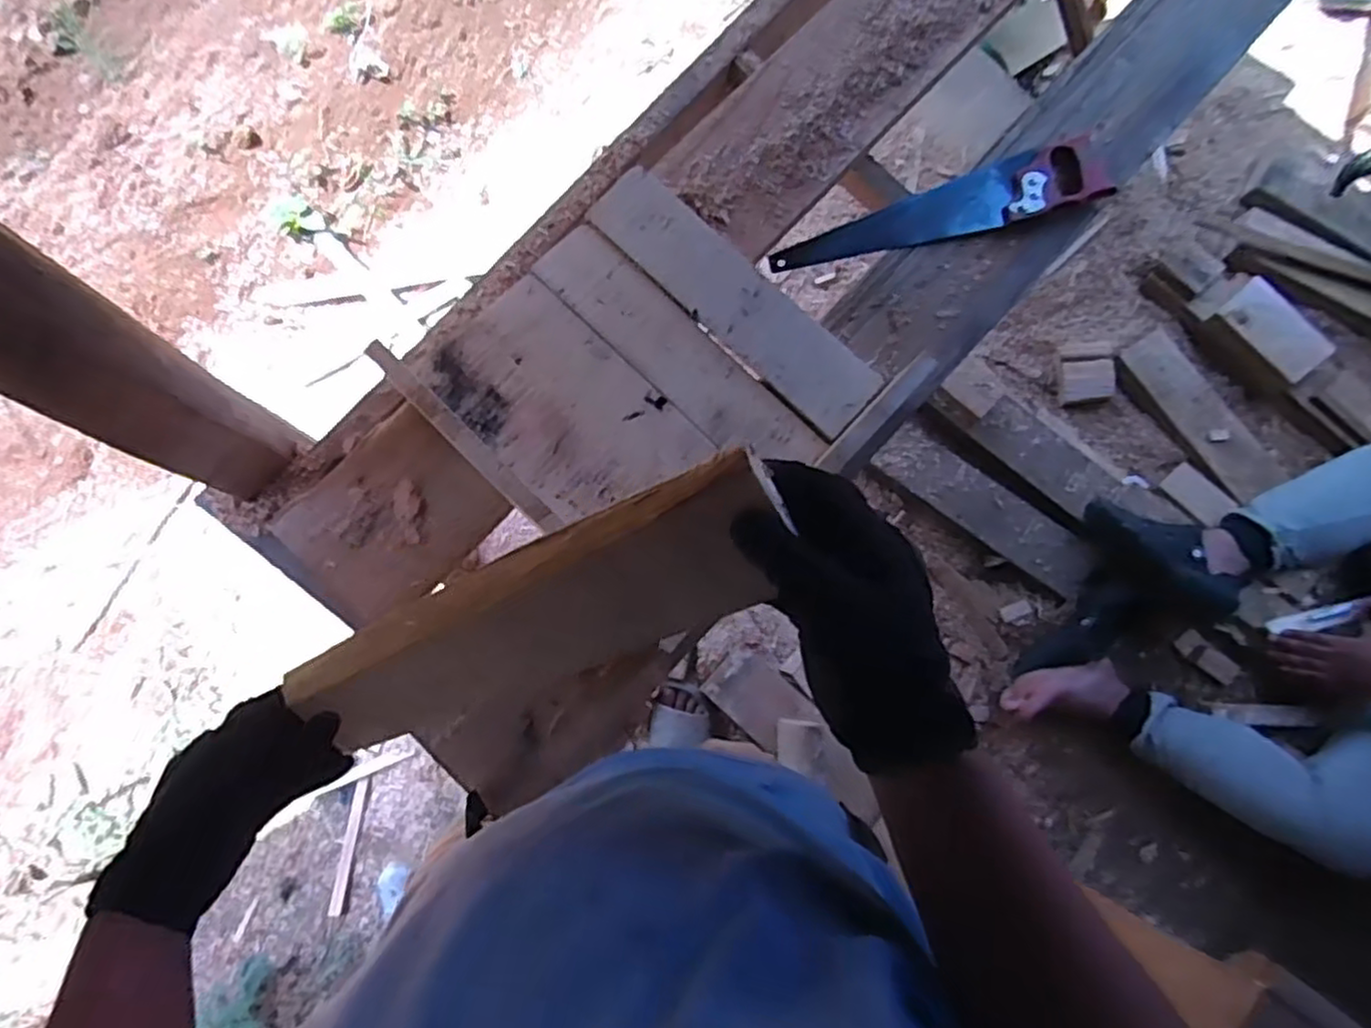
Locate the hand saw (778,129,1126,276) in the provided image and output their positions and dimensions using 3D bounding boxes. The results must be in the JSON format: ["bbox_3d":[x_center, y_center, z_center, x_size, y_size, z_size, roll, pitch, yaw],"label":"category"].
[{"bbox_3d":[0.308,-0.374,0.869,0.416,0.034,0.095,-15,80,-3],"label":"hand saw"}]

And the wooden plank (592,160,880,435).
[{"bbox_3d":[0.056,-0.244,0.823,0.376,0.027,0.098,41,82,7],"label":"wooden plank"}]

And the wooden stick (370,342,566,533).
[{"bbox_3d":[-0.219,-0.072,0.720,0.021,0.013,0.248,-45,103,-7],"label":"wooden stick"}]

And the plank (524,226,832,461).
[{"bbox_3d":[-0.008,-0.178,0.814,0.372,0.016,0.086,43,82,7],"label":"plank"}]

